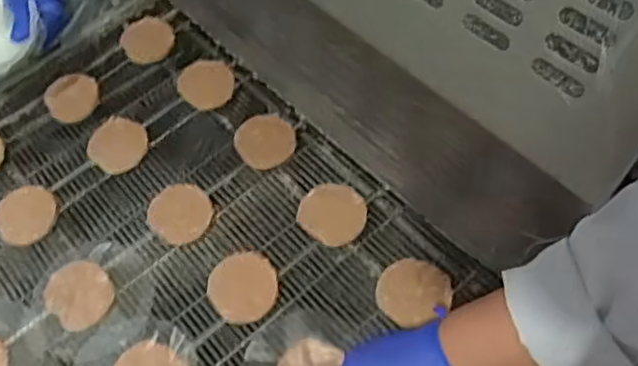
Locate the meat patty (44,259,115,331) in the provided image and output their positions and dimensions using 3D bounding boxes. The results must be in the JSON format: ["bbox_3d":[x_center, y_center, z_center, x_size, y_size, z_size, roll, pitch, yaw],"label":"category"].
[{"bbox_3d":[-0.241,0.110,0.680,0.071,0.011,0.061,35,63,25],"label":"meat patty"}]

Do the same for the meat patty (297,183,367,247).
[{"bbox_3d":[0.016,0.033,0.687,0.064,0.016,0.069,-2,54,2],"label":"meat patty"}]

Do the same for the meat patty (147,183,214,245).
[{"bbox_3d":[-0.145,0.031,0.709,0.065,0.012,0.064,-2,54,2],"label":"meat patty"}]

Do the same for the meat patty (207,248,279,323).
[{"bbox_3d":[-0.074,0.099,0.655,0.067,0.011,0.068,-2,54,2],"label":"meat patty"}]

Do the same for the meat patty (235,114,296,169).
[{"bbox_3d":[-0.059,-0.047,0.749,0.065,0.012,0.071,-2,54,2],"label":"meat patty"}]

